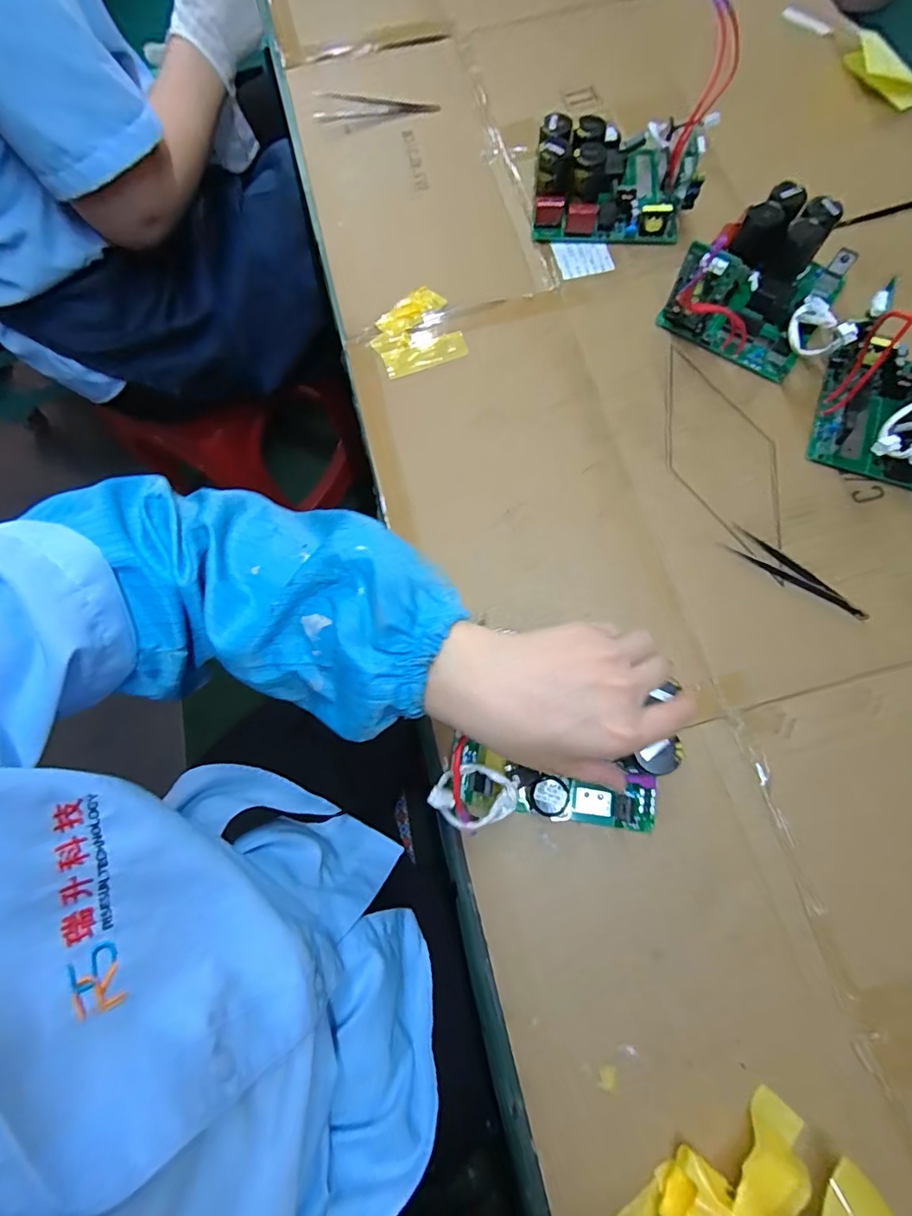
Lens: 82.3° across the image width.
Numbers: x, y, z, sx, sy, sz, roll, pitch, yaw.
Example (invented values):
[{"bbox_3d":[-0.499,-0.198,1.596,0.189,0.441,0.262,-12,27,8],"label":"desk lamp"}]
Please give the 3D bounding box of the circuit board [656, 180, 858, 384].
[{"bbox_3d":[0.261,-0.279,0.441,0.135,0.062,0.147,23,75,9],"label":"circuit board"}]

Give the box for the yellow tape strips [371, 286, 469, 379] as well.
[{"bbox_3d":[-0.037,-0.245,0.462,0.073,0.005,0.077,-19,72,-4],"label":"yellow tape strips"}]

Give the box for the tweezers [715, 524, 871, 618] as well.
[{"bbox_3d":[0.256,-0.026,0.391,0.106,0.006,0.021,34,77,12],"label":"tweezers"}]

